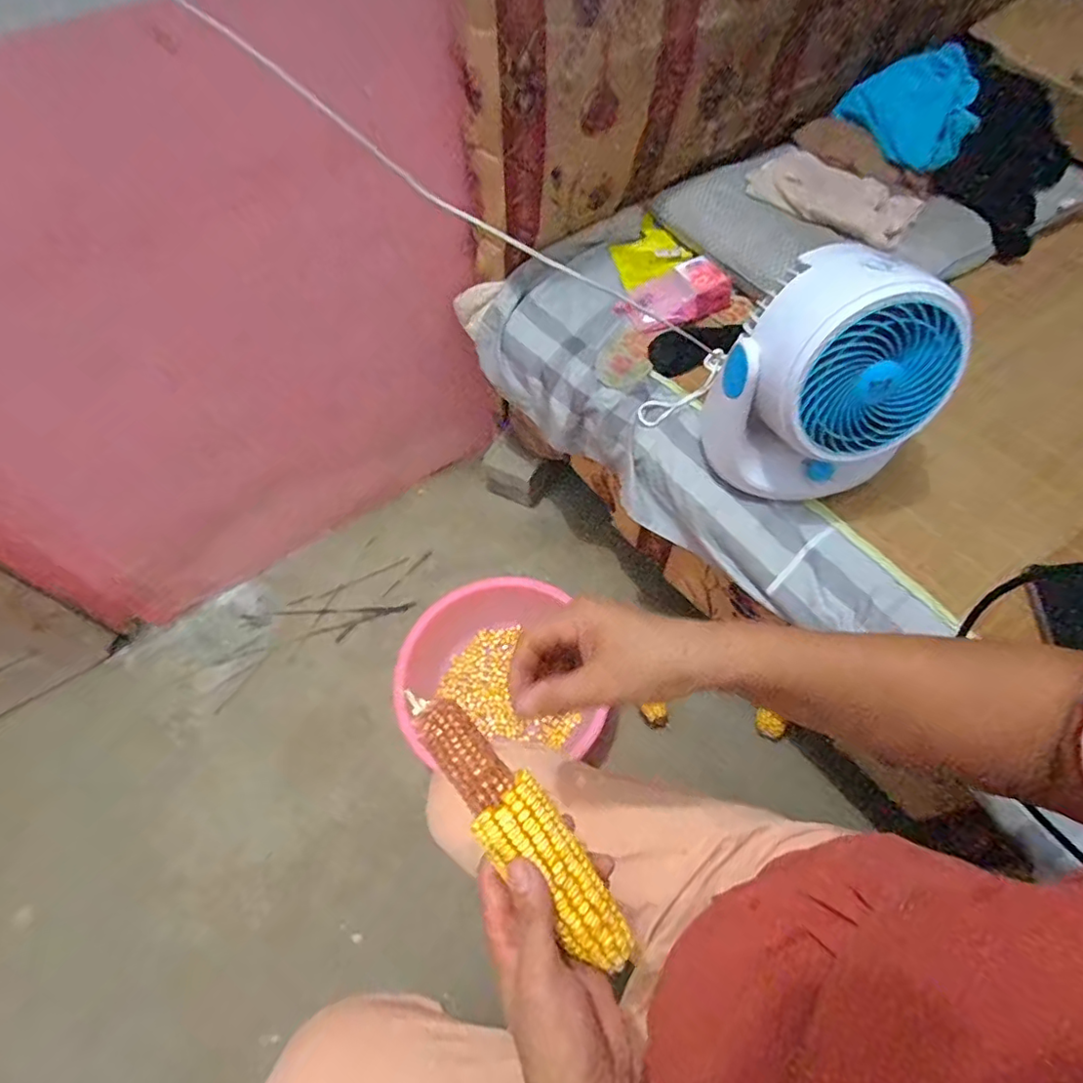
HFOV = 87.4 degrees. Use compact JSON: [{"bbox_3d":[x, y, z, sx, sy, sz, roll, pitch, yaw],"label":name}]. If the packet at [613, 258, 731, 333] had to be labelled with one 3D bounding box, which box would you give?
[{"bbox_3d":[0.205,-0.375,0.862,0.162,0.036,0.100,-24,60,-12],"label":"packet"}]

